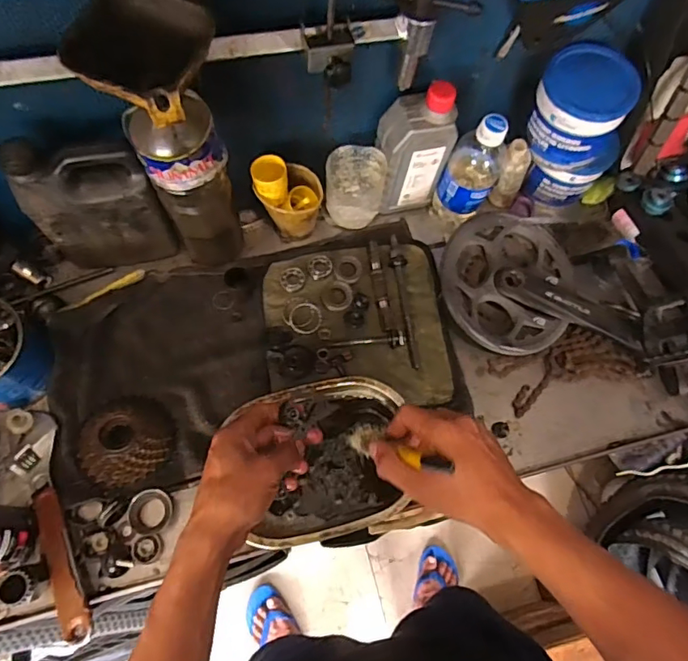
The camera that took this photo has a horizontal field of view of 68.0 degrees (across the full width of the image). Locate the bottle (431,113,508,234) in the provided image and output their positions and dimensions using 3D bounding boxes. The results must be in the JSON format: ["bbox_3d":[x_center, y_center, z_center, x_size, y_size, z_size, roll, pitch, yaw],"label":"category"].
[{"bbox_3d":[0.157,-0.193,0.634,0.062,0.173,0.058,1,68,-3],"label":"bottle"}]

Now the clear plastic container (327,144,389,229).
[{"bbox_3d":[0.013,-0.174,0.641,0.069,0.088,0.064,5,68,-1],"label":"clear plastic container"}]

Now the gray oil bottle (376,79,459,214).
[{"bbox_3d":[0.082,-0.219,0.619,0.077,0.170,0.056,-18,70,-10],"label":"gray oil bottle"}]

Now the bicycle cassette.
[{"bbox_3d":[-0.237,0.113,0.546,0.094,0.032,0.098,1,68,-3],"label":"bicycle cassette"}]

